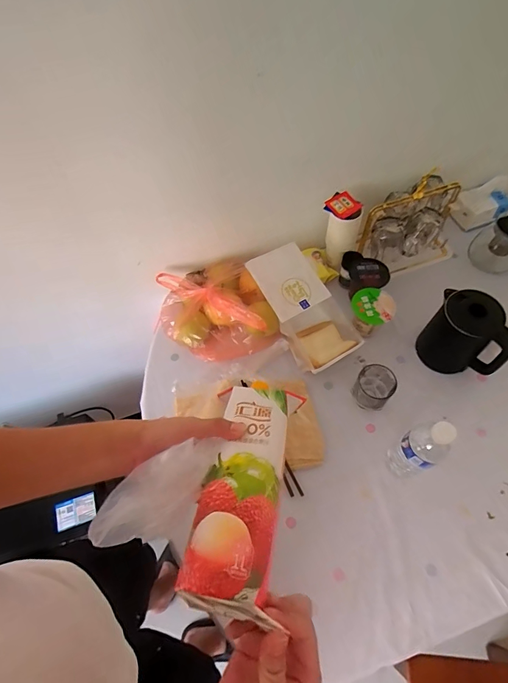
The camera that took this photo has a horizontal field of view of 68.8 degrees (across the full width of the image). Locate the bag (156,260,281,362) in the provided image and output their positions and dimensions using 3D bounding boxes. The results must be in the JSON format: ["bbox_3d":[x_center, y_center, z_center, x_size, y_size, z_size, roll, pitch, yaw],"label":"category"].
[{"bbox_3d":[-0.089,-0.068,0.856,0.236,0.093,0.240,-23,62,-10],"label":"bag"}]

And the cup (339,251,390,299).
[{"bbox_3d":[0.260,-0.153,0.899,0.095,0.092,0.127,-13,61,-4],"label":"cup"}]

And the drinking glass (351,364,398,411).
[{"bbox_3d":[0.249,0.097,0.772,0.074,0.073,0.077,-1,61,2],"label":"drinking glass"}]

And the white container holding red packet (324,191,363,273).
[{"bbox_3d":[0.212,-0.265,0.914,0.089,0.179,0.080,14,62,11],"label":"white container holding red packet"}]

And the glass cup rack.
[{"bbox_3d":[0.386,-0.284,0.917,0.231,0.200,0.146,-22,62,-9],"label":"glass cup rack"}]

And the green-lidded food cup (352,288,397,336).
[{"bbox_3d":[0.264,-0.057,0.845,0.089,0.093,0.088,-1,61,2],"label":"green-lidded food cup"}]

